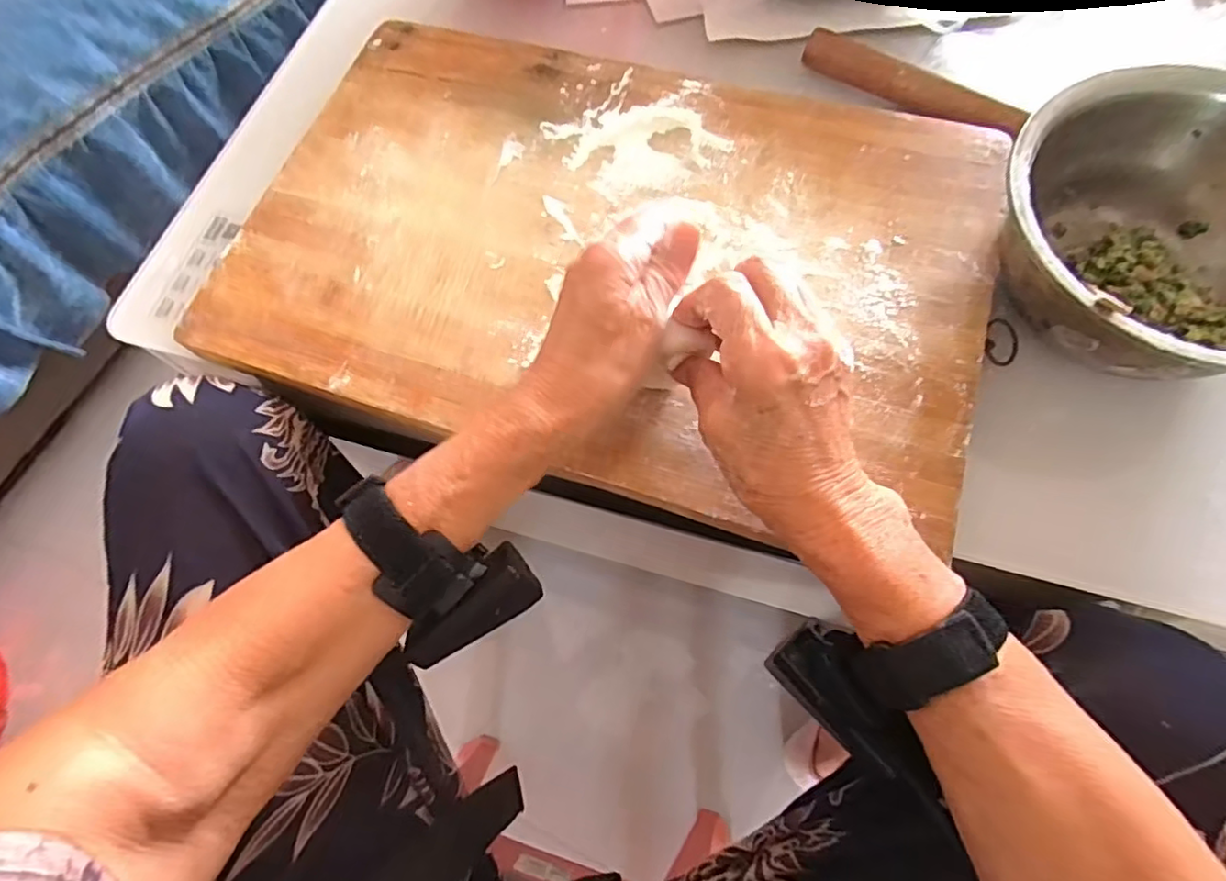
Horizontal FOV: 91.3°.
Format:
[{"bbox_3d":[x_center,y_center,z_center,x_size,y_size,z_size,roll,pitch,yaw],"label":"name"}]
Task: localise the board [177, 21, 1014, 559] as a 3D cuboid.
[{"bbox_3d":[-0.005,-0.130,0.387,0.465,0.017,0.312,18,72,8],"label":"board"}]

